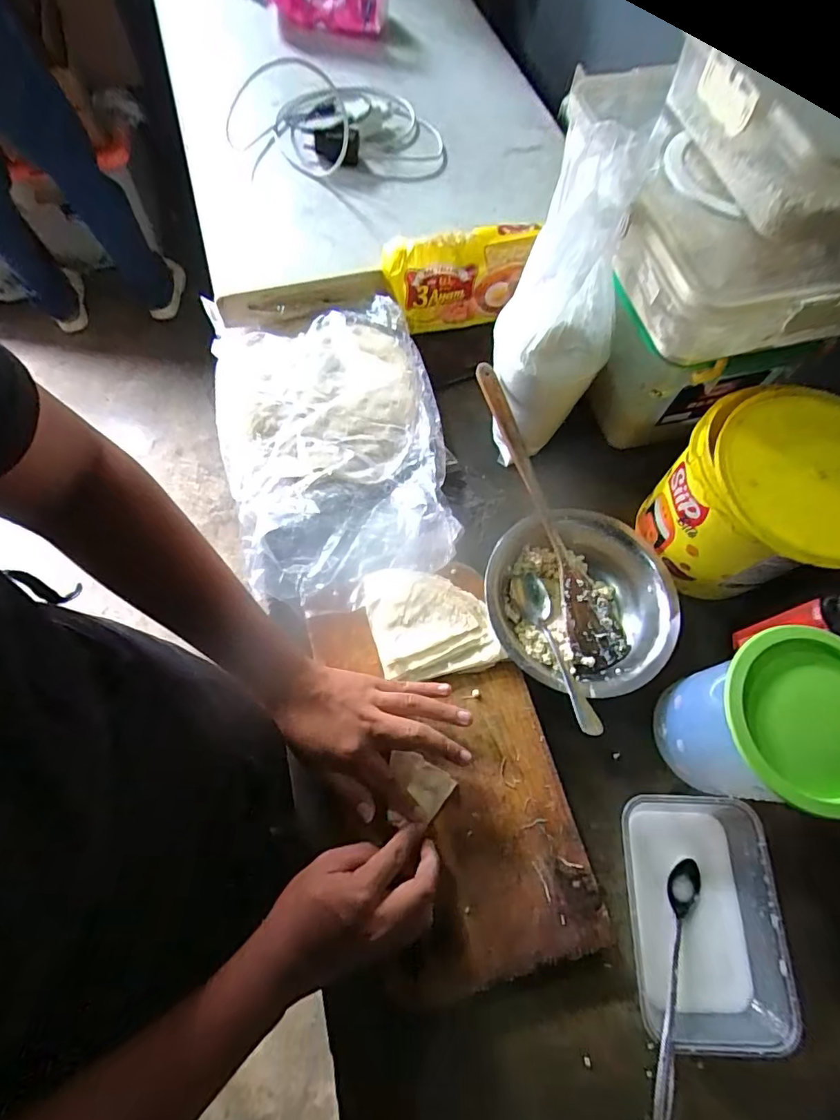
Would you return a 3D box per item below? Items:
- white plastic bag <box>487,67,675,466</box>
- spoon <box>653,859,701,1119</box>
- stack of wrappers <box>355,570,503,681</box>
[{"bbox_3d":[0.132,-0.239,0.485,0.105,0.327,0.093,11,49,3],"label":"white plastic bag"},{"bbox_3d":[0.198,0.330,0.399,0.022,0.015,0.177,25,54,8],"label":"spoon"},{"bbox_3d":[0.008,0.058,0.501,0.117,0.018,0.114,-12,70,-5],"label":"stack of wrappers"}]

